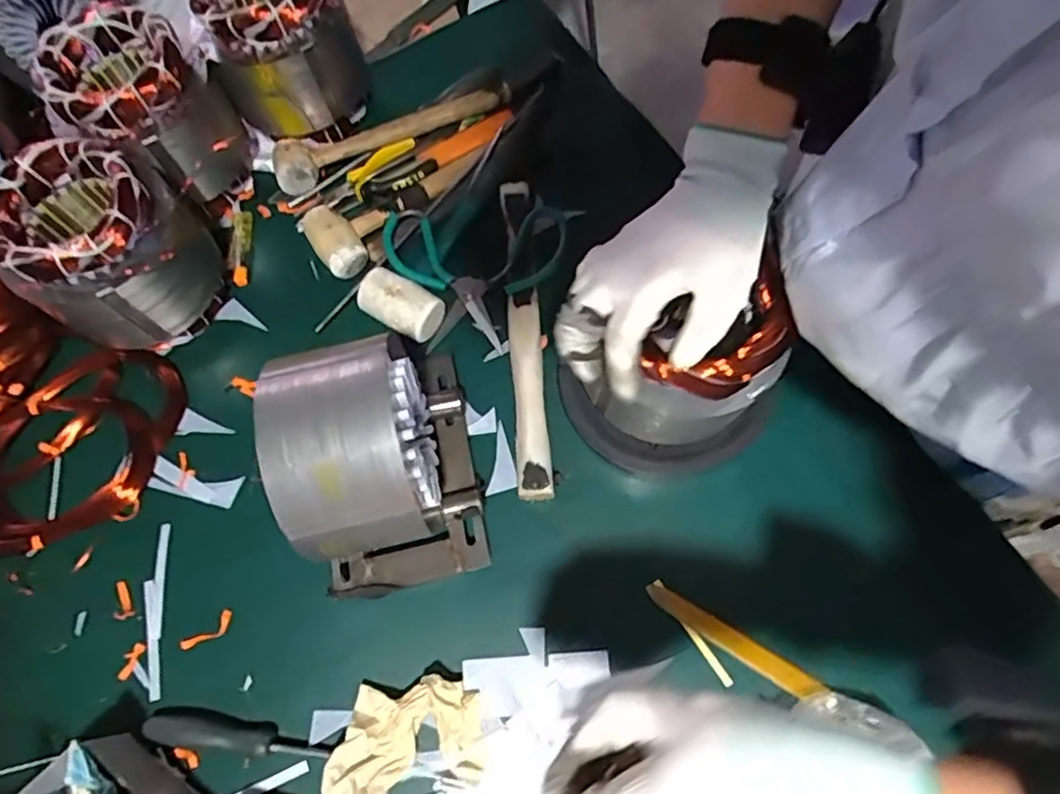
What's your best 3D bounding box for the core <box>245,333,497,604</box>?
[{"bbox_3d":[-0.119,0.039,0.509,0.138,0.186,0.201,-15,69,-5],"label":"core"}]

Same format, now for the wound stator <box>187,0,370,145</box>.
[{"bbox_3d":[-0.260,-0.376,0.677,0.146,0.144,0.133,-24,70,-8],"label":"wound stator"}]

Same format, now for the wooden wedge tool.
[{"bbox_3d":[0.000,-0.002,0.597,0.029,0.040,0.199,-4,68,0],"label":"wooden wedge tool"}]

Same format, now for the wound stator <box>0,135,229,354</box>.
[{"bbox_3d":[-0.385,-0.134,0.600,0.136,0.158,0.149,0,68,1],"label":"wound stator"}]

